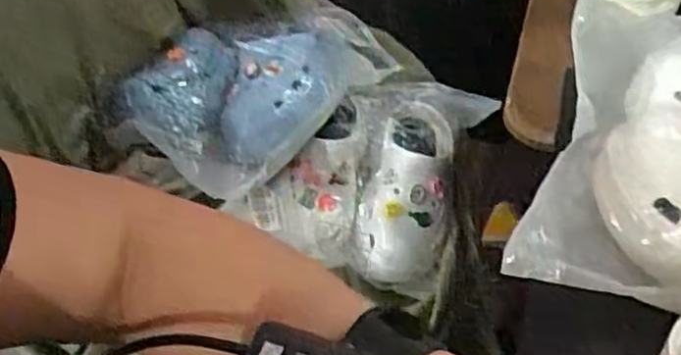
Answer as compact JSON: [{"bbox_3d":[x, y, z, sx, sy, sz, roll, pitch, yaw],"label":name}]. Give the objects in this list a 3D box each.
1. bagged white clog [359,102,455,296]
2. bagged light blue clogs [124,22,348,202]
[{"bbox_3d":[0.087,0.013,0.896,0.111,0.085,0.241,7,76,5],"label":"bagged white clog"},{"bbox_3d":[-0.112,-0.110,0.886,0.220,0.080,0.258,34,57,25],"label":"bagged light blue clogs"}]

